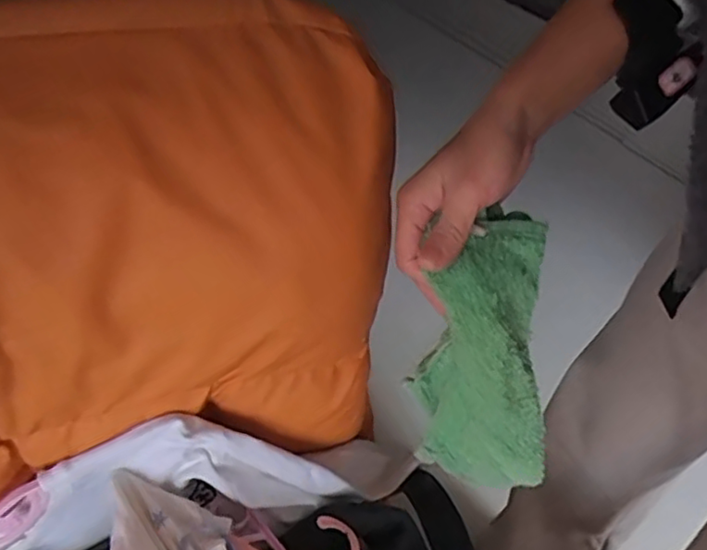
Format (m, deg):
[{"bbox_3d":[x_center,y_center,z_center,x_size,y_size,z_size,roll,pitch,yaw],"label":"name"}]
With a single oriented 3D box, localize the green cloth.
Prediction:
[{"bbox_3d":[0.087,0.064,0.426,0.079,0.197,0.057,-6,29,-8],"label":"green cloth"}]

